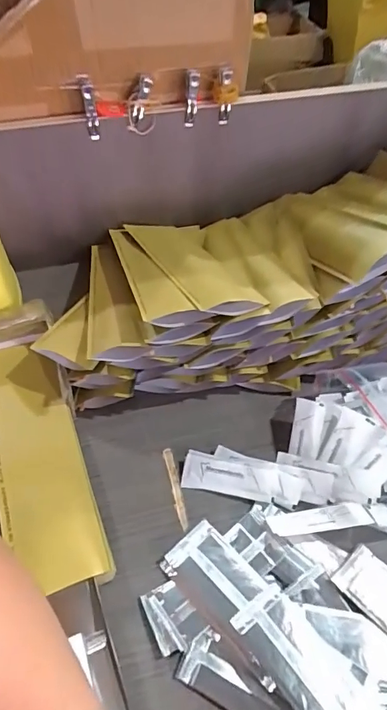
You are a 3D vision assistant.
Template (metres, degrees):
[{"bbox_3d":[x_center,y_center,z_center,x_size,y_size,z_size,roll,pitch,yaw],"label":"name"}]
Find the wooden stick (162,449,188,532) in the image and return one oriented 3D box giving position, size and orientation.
[{"bbox_3d":[-0.018,0.133,0.435,0.010,0.004,0.085,-11,52,-9],"label":"wooden stick"}]

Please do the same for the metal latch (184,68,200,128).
[{"bbox_3d":[-0.002,-0.313,0.531,0.018,0.065,0.023,-1,51,0],"label":"metal latch"}]

